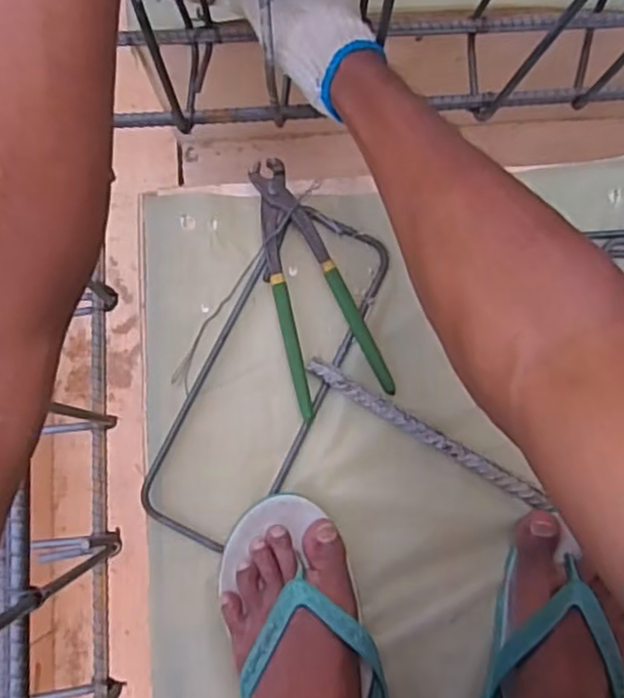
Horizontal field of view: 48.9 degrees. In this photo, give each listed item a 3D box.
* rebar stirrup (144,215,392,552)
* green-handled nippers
[{"bbox_3d":[-0.039,0.022,0.583,0.108,0.018,0.301,26,85,3],"label":"rebar stirrup"},{"bbox_3d":[0.006,-0.058,0.587,0.079,0.028,0.215,-14,84,-1],"label":"green-handled nippers"}]

